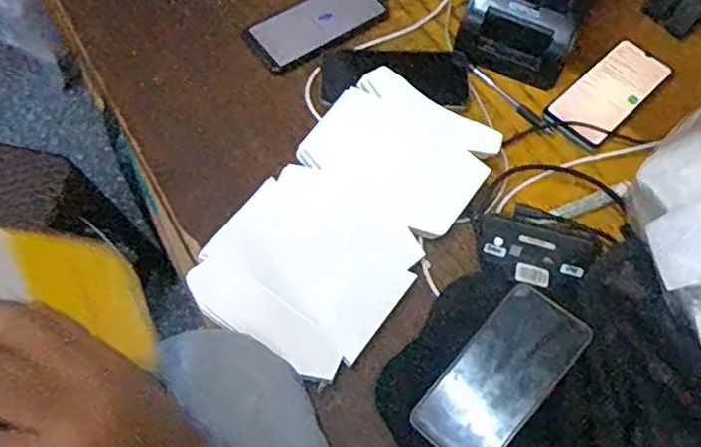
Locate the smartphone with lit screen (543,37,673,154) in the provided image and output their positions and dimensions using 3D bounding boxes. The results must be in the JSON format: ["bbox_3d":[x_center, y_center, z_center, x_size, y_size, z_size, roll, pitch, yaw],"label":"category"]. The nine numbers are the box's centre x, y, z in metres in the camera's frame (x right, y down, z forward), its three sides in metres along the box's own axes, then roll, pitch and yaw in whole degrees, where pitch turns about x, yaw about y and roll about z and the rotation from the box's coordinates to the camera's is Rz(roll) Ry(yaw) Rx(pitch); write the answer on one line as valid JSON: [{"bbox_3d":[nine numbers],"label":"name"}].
[{"bbox_3d":[0.302,-0.154,0.719,0.167,0.009,0.073,-41,71,-20],"label":"smartphone with lit screen"}]

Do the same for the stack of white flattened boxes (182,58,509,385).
[{"bbox_3d":[0.000,-0.012,0.621,0.179,0.028,0.316,33,66,14],"label":"stack of white flattened boxes"}]

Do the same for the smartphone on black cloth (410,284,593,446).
[{"bbox_3d":[0.128,0.131,0.530,0.078,0.009,0.160,36,77,31],"label":"smartphone on black cloth"}]

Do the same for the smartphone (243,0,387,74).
[{"bbox_3d":[-0.040,-0.242,0.747,0.165,0.011,0.078,-34,69,-18],"label":"smartphone"}]

